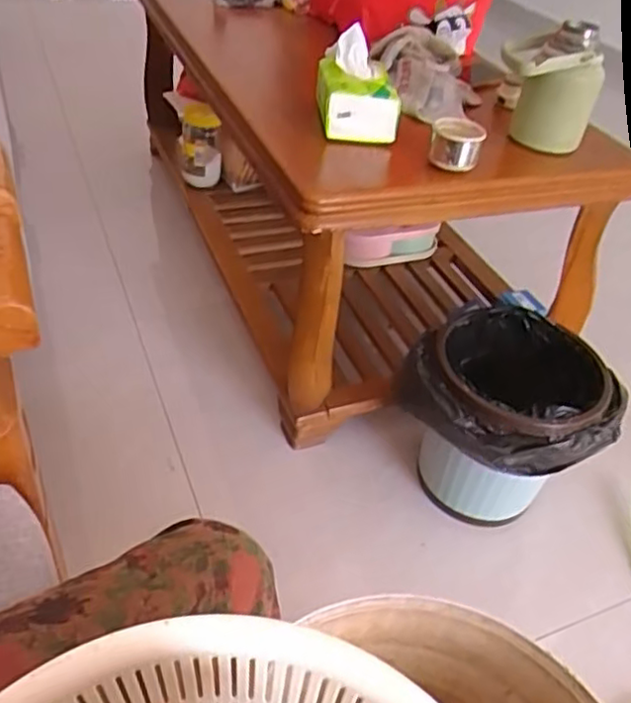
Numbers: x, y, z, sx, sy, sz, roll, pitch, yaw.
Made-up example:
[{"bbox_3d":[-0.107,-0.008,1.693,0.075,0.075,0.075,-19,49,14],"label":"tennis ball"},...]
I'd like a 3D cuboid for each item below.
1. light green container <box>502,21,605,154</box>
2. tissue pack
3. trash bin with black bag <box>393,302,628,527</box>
[{"bbox_3d":[0.321,-0.364,0.902,0.112,0.157,0.091,2,41,-6],"label":"light green container"},{"bbox_3d":[0.058,-0.360,0.880,0.105,0.115,0.112,4,41,-5],"label":"tissue pack"},{"bbox_3d":[0.263,0.105,0.929,0.250,0.245,0.237,4,41,-4],"label":"trash bin with black bag"}]

